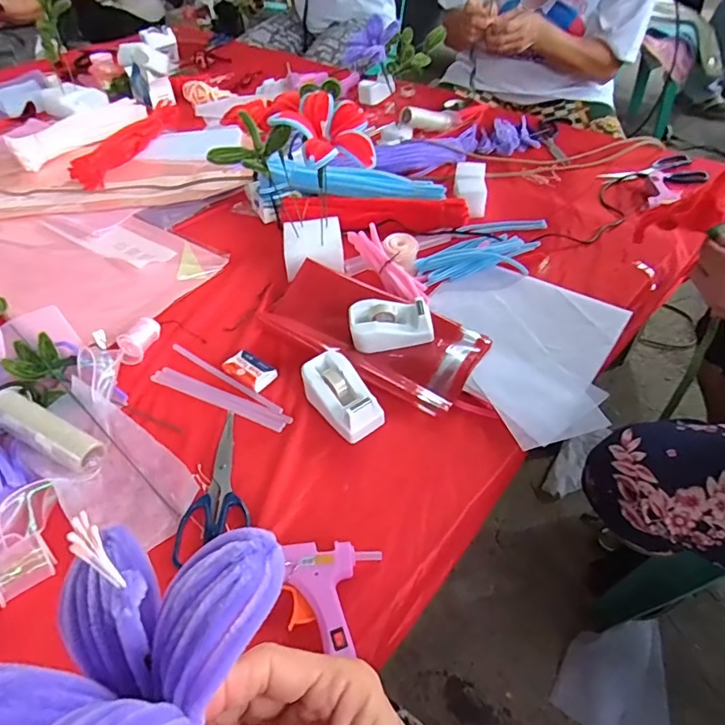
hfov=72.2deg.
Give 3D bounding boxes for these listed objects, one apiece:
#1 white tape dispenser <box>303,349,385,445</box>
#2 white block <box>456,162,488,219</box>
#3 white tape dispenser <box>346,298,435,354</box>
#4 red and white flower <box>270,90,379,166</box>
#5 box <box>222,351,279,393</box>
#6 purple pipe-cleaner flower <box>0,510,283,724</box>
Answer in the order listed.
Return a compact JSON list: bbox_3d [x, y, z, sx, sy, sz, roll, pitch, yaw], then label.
[{"bbox_3d":[-0.025,0.036,0.561,0.055,0.048,0.101,-29,53,-21],"label":"white tape dispenser"},{"bbox_3d":[0.182,-0.297,0.840,0.052,0.042,0.097,4,48,7],"label":"white block"},{"bbox_3d":[0.035,-0.050,0.623,0.102,0.040,0.051,-6,48,-2],"label":"white tape dispenser"},{"bbox_3d":[-0.043,-0.274,0.594,0.110,0.065,0.078,-24,51,-18],"label":"red and white flower"},{"bbox_3d":[-0.138,0.009,0.612,0.064,0.014,0.038,25,54,24],"label":"box"},{"bbox_3d":[-0.075,0.083,0.146,0.084,0.051,0.080,3,47,7],"label":"purple pipe-cleaner flower"}]

